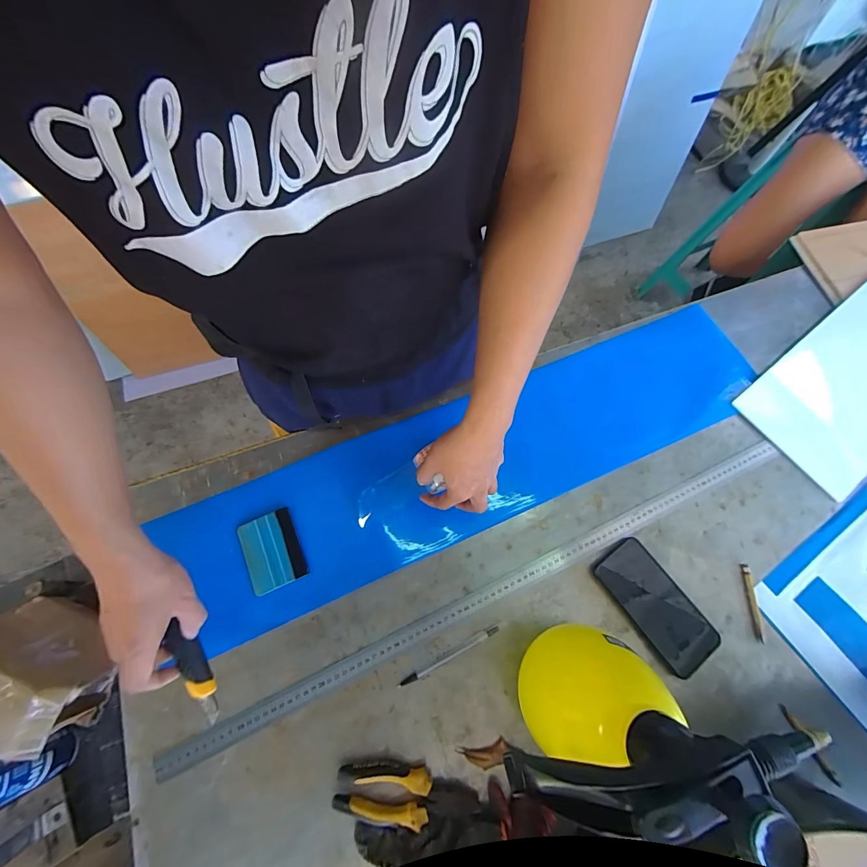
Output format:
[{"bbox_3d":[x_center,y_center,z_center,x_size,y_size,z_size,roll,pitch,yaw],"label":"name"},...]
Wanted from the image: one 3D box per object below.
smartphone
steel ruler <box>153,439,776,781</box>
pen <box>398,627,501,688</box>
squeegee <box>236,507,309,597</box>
[{"bbox_3d":[0.297,0.229,0.514,0.075,0.012,0.162,-33,75,-13],"label":"smartphone"},{"bbox_3d":[0.106,0.209,0.519,0.901,0.008,0.032,-23,73,-10],"label":"steel ruler"},{"bbox_3d":[0.020,0.283,0.486,0.141,0.009,0.009,-26,74,-11],"label":"pen"},{"bbox_3d":[-0.218,0.158,0.519,0.071,0.006,0.097,-23,73,-10],"label":"squeegee"}]

